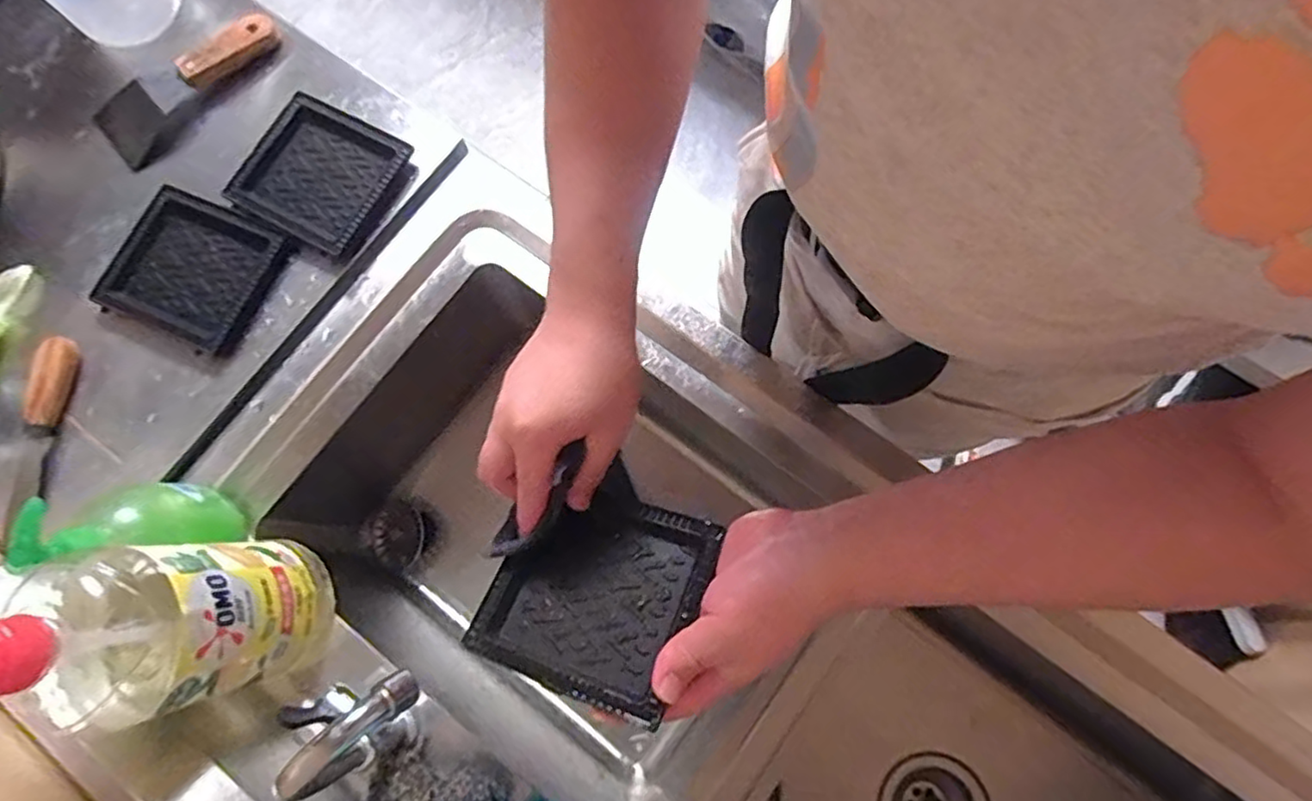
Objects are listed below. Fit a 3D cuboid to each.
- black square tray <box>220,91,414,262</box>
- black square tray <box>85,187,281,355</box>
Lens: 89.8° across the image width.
[{"bbox_3d":[-0.316,-0.216,0.629,0.148,0.016,0.133,31,79,8],"label":"black square tray"},{"bbox_3d":[-0.430,-0.123,0.607,0.140,0.014,0.131,22,78,7],"label":"black square tray"}]

